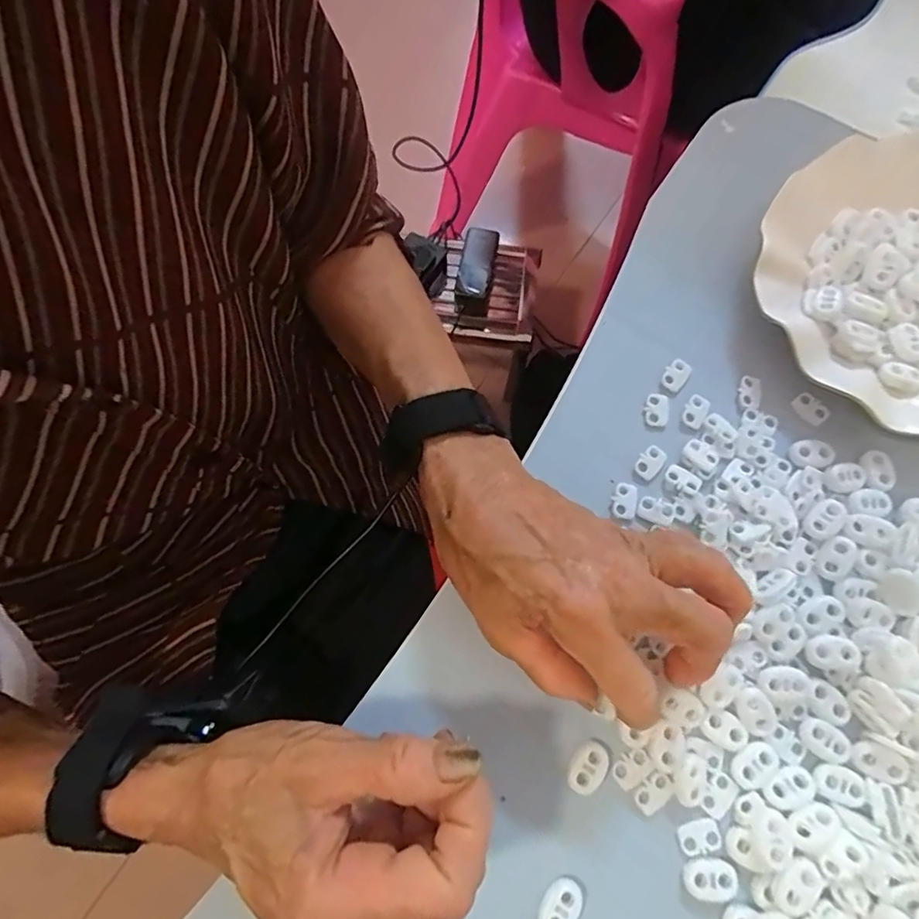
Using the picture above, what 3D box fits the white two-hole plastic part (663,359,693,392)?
[{"bbox_3d":[0.120,-0.047,0.303,0.012,0.004,0.018,36,74,12],"label":"white two-hole plastic part"}]

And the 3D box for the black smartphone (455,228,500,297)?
[{"bbox_3d":[0.031,-0.337,0.946,0.056,0.010,0.109,12,106,-1],"label":"black smartphone"}]

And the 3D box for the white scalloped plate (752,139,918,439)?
[{"bbox_3d":[0.258,-0.099,0.306,0.176,0.033,0.183,0,71,0],"label":"white scalloped plate"}]

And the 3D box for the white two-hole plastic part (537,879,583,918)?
[{"bbox_3d":[0.042,0.187,0.229,0.014,0.006,0.022,30,73,10],"label":"white two-hole plastic part"}]

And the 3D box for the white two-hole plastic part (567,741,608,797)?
[{"bbox_3d":[0.057,0.137,0.245,0.014,0.004,0.021,34,74,11],"label":"white two-hole plastic part"}]

